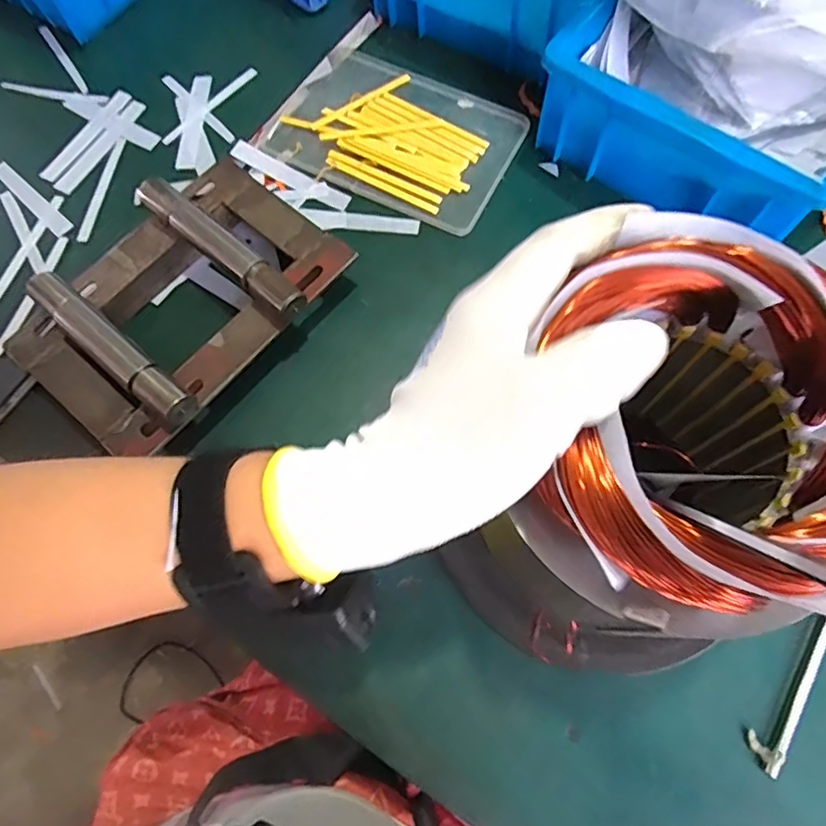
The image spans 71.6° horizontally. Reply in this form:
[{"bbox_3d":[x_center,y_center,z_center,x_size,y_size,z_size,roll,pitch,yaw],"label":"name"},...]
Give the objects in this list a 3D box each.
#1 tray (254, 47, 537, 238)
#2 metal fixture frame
[{"bbox_3d":[-0.011,-0.217,0.444,0.176,0.013,0.124,24,74,10],"label":"tray"},{"bbox_3d":[-0.151,-0.074,0.376,0.145,0.050,0.198,36,76,13],"label":"metal fixture frame"}]

